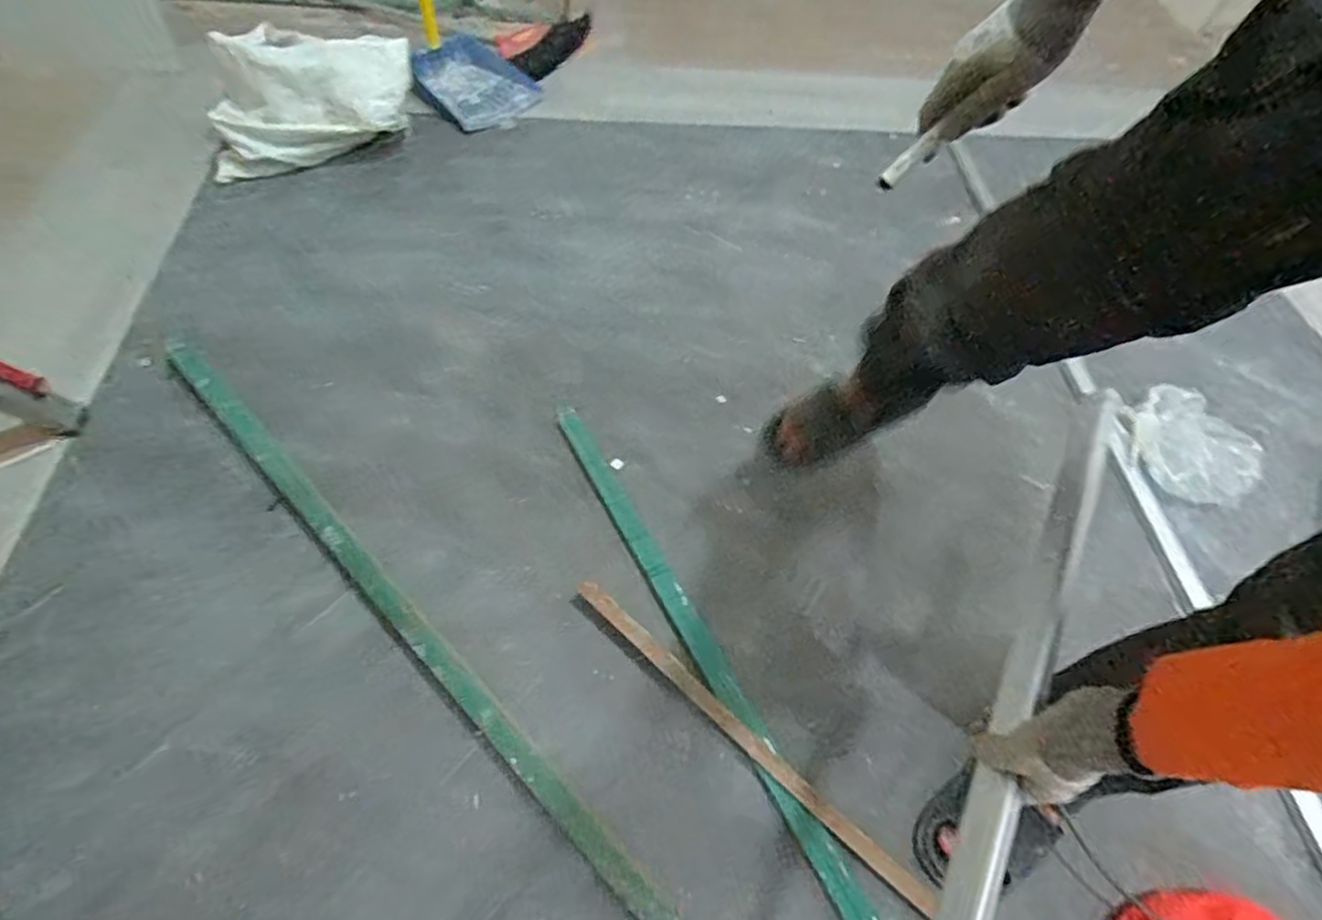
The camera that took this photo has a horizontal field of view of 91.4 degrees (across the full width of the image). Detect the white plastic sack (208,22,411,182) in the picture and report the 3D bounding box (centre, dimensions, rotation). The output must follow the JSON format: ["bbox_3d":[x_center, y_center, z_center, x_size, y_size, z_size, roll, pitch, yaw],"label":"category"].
[{"bbox_3d":[-0.795,-0.802,1.447,0.458,0.259,0.095,-15,60,-15],"label":"white plastic sack"}]

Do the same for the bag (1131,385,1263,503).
[{"bbox_3d":[1.018,-0.040,1.236,0.203,0.037,0.280,9,57,2],"label":"bag"}]

